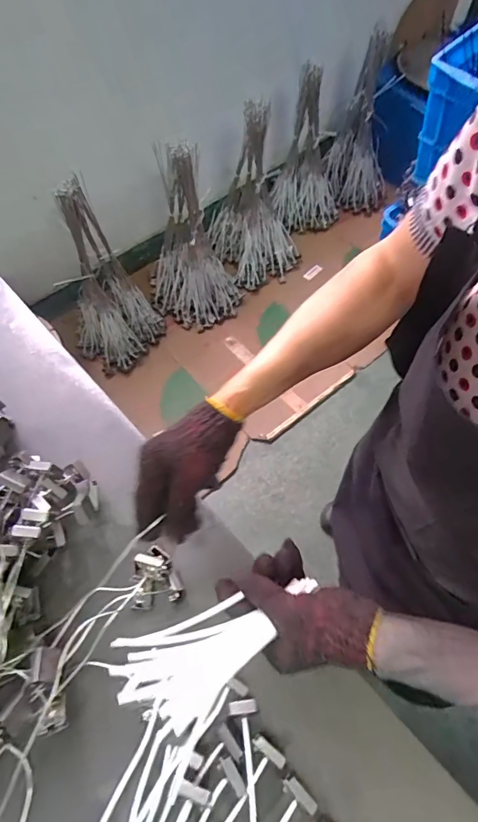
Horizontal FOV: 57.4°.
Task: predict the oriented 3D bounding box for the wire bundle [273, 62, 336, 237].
[{"bbox_3d":[0.259,-0.941,1.640,0.259,0.613,0.127,-34,67,-15],"label":"wire bundle"}]

